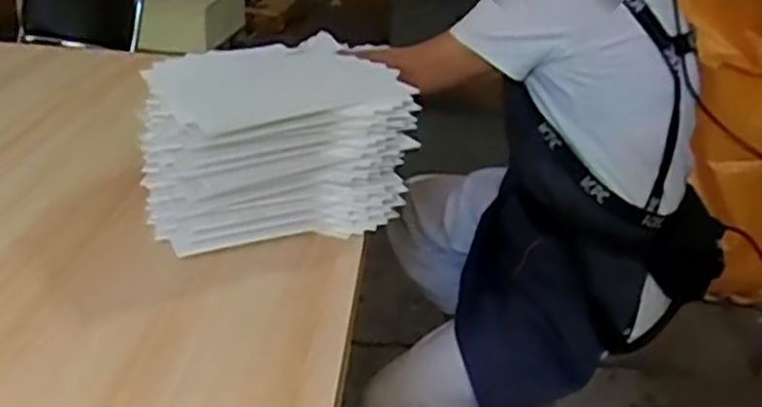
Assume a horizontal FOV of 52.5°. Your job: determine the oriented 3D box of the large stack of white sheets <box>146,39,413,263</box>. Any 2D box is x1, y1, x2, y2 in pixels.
[{"bbox_3d":[-0.141,-0.089,0.981,0.316,0.139,0.302,-7,28,-21],"label":"large stack of white sheets"}]

